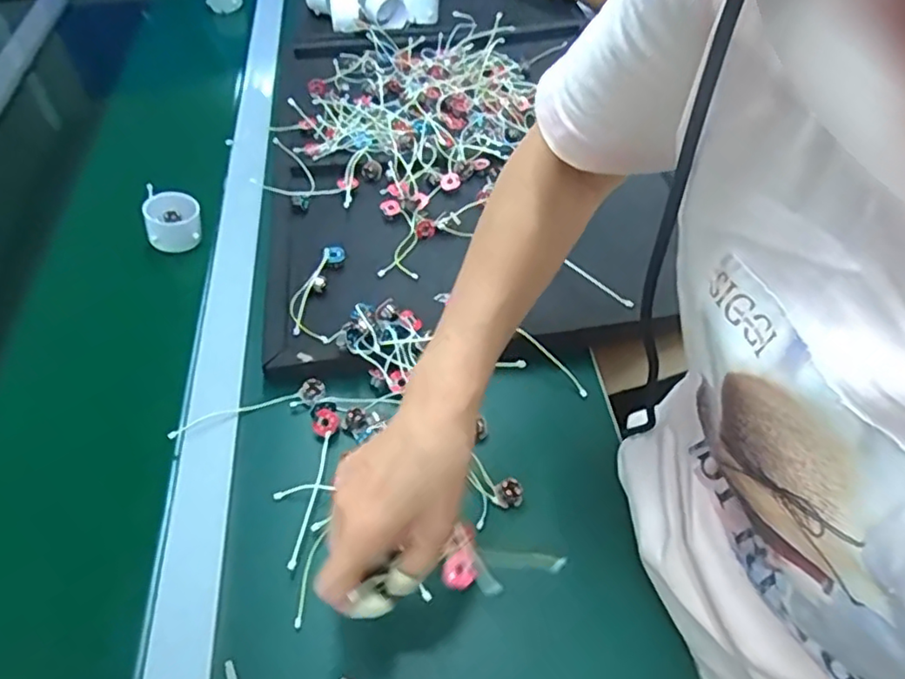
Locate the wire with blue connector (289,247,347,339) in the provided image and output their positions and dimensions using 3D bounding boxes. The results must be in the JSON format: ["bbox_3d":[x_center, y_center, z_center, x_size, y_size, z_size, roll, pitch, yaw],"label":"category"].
[{"bbox_3d":[-0.123,-0.046,0.565,0.042,0.017,0.104,2,51,0],"label":"wire with blue connector"}]

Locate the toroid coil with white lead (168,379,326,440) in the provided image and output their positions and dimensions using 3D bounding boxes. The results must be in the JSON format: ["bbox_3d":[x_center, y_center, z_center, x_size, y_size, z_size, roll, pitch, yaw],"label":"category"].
[{"bbox_3d":[-0.159,0.055,0.497,0.118,0.015,0.018,-14,53,-13],"label":"toroid coil with white lead"}]

